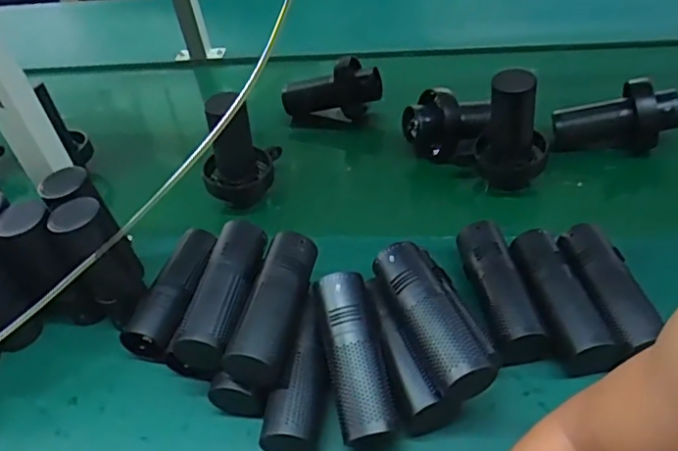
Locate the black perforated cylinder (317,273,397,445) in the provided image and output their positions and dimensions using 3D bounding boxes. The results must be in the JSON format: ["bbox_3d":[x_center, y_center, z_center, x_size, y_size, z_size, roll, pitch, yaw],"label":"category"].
[{"bbox_3d":[0.015,0.129,0.576,0.053,0.047,0.163,-10,64,-3],"label":"black perforated cylinder"}]

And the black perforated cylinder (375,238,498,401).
[{"bbox_3d":[0.089,0.085,0.567,0.054,0.045,0.160,-19,45,-12],"label":"black perforated cylinder"}]

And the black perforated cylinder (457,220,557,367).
[{"bbox_3d":[0.178,0.069,0.641,0.062,0.063,0.171,-6,43,1],"label":"black perforated cylinder"}]

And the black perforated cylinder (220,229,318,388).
[{"bbox_3d":[-0.066,0.079,0.596,0.056,0.057,0.159,5,45,13],"label":"black perforated cylinder"}]

